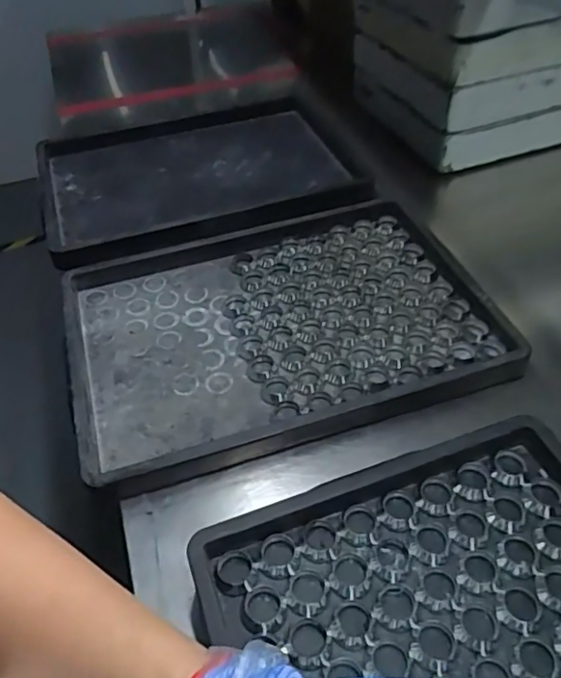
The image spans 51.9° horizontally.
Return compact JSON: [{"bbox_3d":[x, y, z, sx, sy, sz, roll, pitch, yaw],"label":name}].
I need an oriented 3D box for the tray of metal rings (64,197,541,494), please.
[{"bbox_3d":[0.000,-0.022,0.795,0.551,0.066,0.386,-15,48,-10],"label":"tray of metal rings"}]

